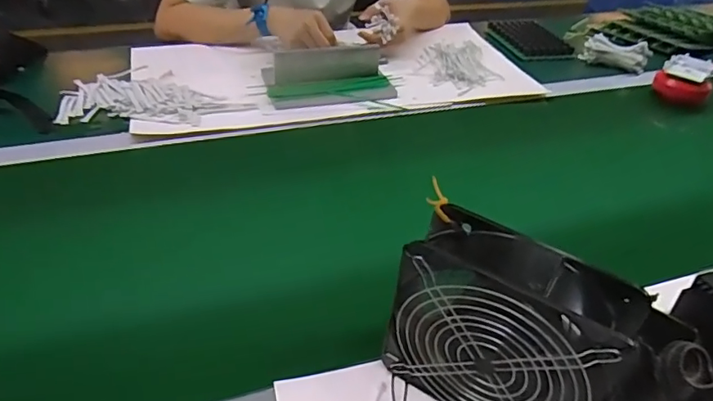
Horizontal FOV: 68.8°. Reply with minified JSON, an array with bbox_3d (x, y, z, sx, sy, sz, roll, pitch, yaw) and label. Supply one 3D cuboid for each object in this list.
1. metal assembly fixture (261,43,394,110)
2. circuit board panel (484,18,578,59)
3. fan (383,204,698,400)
[{"bbox_3d":[-0.045,-0.206,0.840,0.214,0.046,0.126,-1,38,-6],"label":"metal assembly fixture"},{"bbox_3d":[0.354,-0.341,1.092,0.120,0.019,0.185,-8,39,-15],"label":"circuit board panel"},{"bbox_3d":[0.105,0.098,0.372,0.157,0.149,0.059,23,41,23],"label":"fan"}]

